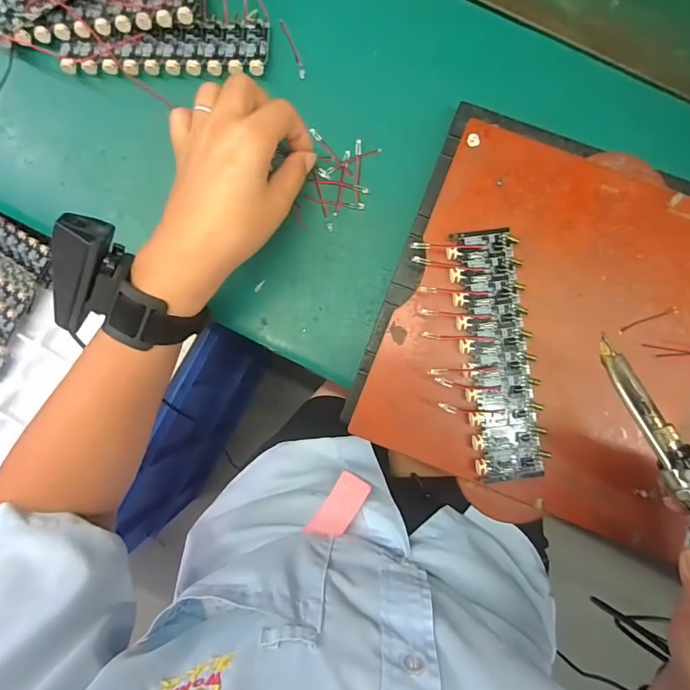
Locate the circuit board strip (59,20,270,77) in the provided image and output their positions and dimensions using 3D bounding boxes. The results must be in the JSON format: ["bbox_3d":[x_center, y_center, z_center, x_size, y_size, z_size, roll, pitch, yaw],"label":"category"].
[{"bbox_3d":[-0.136,-0.225,0.329,0.152,0.009,0.043,1,86,1],"label":"circuit board strip"}]

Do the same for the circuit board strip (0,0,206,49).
[{"bbox_3d":[-0.181,-0.246,0.324,0.154,0.009,0.031,-6,86,0],"label":"circuit board strip"}]

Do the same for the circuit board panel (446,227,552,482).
[{"bbox_3d":[0.100,0.006,0.286,0.047,0.007,0.161,-7,86,1],"label":"circuit board panel"}]

